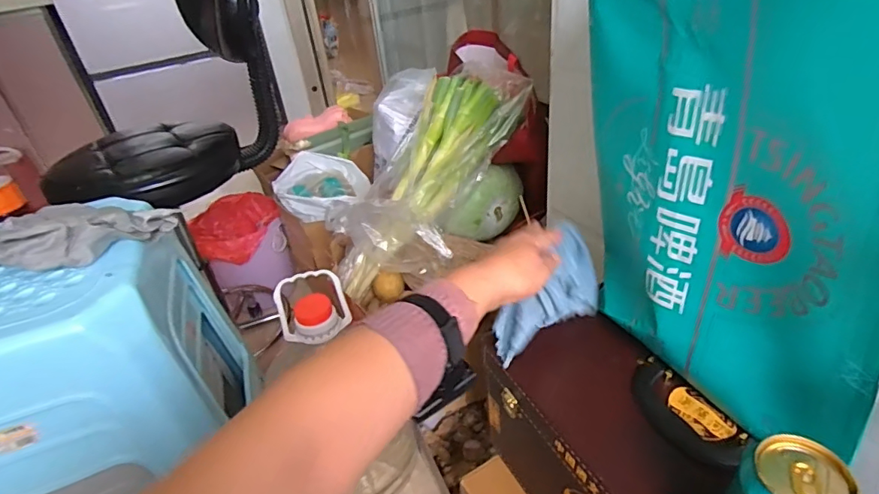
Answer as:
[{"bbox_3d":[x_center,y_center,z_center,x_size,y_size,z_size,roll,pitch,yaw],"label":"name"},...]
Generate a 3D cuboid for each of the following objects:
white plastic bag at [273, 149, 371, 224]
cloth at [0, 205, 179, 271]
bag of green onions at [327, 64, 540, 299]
[{"bbox_3d":[-0.321,-0.161,1.338,0.223,0.107,0.245,2,35,14],"label":"white plastic bag"},{"bbox_3d":[-0.422,-0.007,0.526,0.253,0.047,0.089,-11,34,-5],"label":"cloth"},{"bbox_3d":[-0.038,-0.130,0.944,0.503,0.137,0.239,-52,35,13],"label":"bag of green onions"}]

